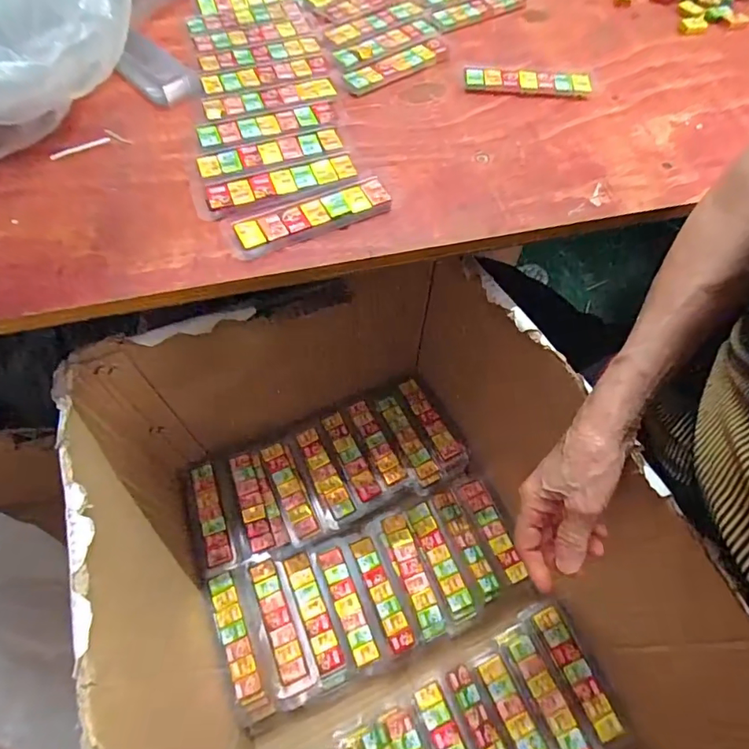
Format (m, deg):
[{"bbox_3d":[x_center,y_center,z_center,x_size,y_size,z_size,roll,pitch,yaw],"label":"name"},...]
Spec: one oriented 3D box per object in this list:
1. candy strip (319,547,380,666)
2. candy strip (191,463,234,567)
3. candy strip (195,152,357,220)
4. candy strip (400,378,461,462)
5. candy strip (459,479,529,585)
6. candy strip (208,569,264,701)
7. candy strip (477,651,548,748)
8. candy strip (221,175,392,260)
[{"bbox_3d":[-0.030,0.255,0.529,0.026,0.006,0.119,-19,64,-11],"label":"candy strip"},{"bbox_3d":[-0.192,0.162,0.555,0.025,0.011,0.113,-18,63,-11],"label":"candy strip"},{"bbox_3d":[-0.077,-0.151,0.378,0.128,0.006,0.040,-18,63,-11],"label":"candy strip"},{"bbox_3d":[0.072,0.056,0.620,0.025,0.013,0.114,-25,65,-14],"label":"candy strip"},{"bbox_3d":[0.137,0.179,0.555,0.032,0.010,0.120,-16,63,-9],"label":"candy strip"},{"bbox_3d":[-0.146,0.269,0.492,0.026,0.011,0.124,-21,64,-12],"label":"candy strip"},{"bbox_3d":[0.142,0.344,0.468,0.027,0.026,0.123,-20,64,-12],"label":"candy strip"},{"bbox_3d":[-0.048,-0.121,0.364,0.126,0.008,0.040,-23,64,-13],"label":"candy strip"}]

